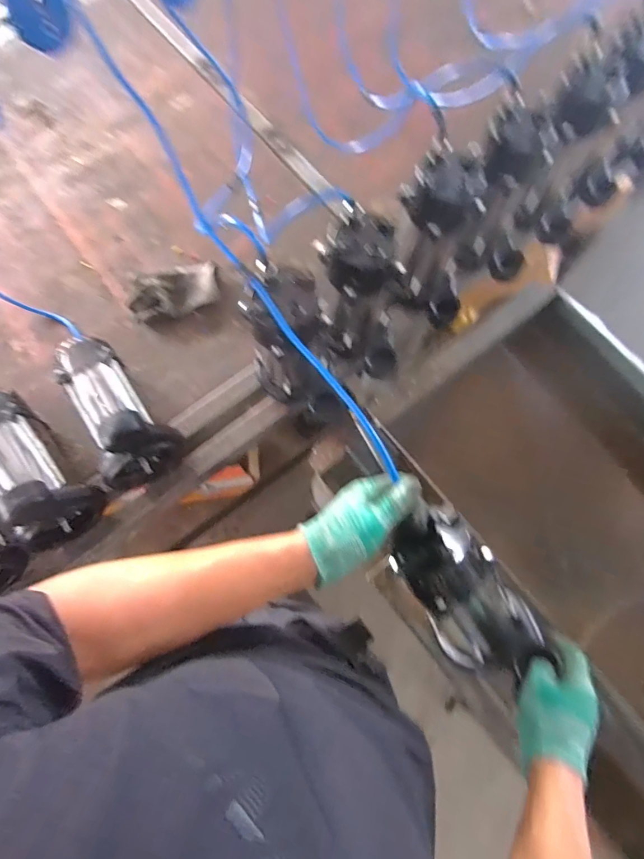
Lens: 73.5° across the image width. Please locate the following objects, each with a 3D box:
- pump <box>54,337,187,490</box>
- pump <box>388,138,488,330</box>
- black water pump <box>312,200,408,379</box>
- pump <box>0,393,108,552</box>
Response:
[{"bbox_3d":[-0.329,-0.036,0.637,0.117,0.164,0.233,-41,78,-11],"label":"pump"},{"bbox_3d":[0.176,-0.283,0.668,0.132,0.238,0.125,10,74,3],"label":"pump"},{"bbox_3d":[0.064,-0.185,0.635,0.144,0.234,0.105,34,76,9],"label":"black water pump"},{"bbox_3d":[-0.436,0.051,0.615,0.112,0.153,0.230,-43,78,-11],"label":"pump"}]

